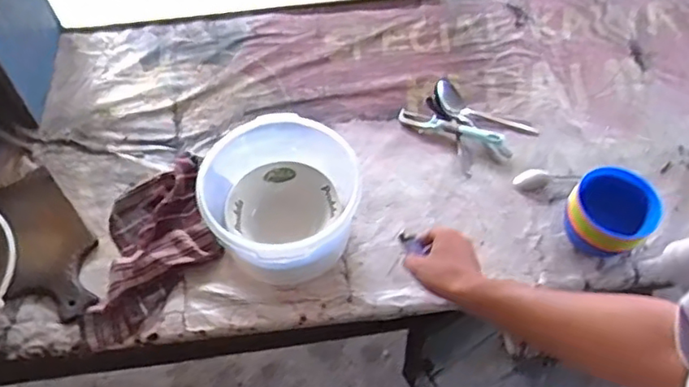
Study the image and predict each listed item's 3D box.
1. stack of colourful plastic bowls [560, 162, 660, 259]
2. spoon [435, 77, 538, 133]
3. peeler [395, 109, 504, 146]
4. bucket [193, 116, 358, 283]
[{"bbox_3d":[0.366,0.037,0.849,0.109,0.114,0.106,-36,66,-21],"label":"stack of colourful plastic bowls"},{"bbox_3d":[0.233,-0.135,1.004,0.177,0.031,0.053,26,61,14],"label":"spoon"},{"bbox_3d":[0.175,-0.110,1.003,0.174,0.013,0.026,17,59,9],"label":"peeler"},{"bbox_3d":[-0.094,0.016,0.853,0.213,0.132,0.230,1,58,-1],"label":"bucket"}]

